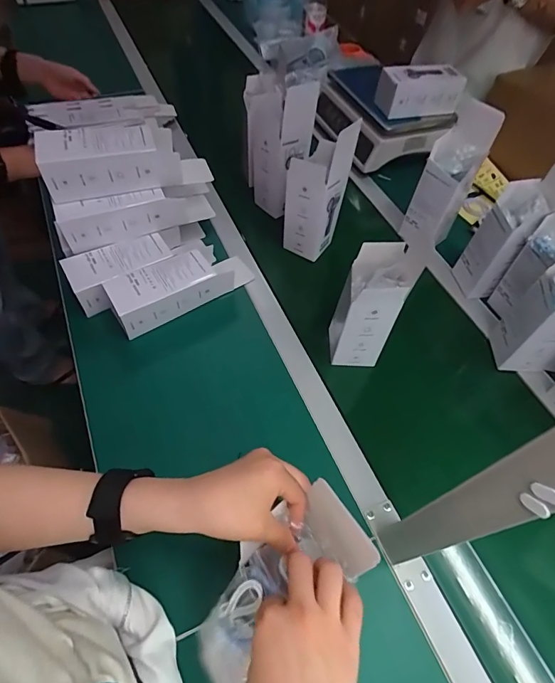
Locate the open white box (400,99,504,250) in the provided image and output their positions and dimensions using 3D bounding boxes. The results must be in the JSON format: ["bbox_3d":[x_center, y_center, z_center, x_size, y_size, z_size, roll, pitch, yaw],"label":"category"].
[{"bbox_3d":[0.296,-0.276,0.715,0.088,0.235,0.062,23,58,12],"label":"open white box"}]

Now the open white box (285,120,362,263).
[{"bbox_3d":[0.066,-0.256,0.699,0.079,0.232,0.075,28,59,15],"label":"open white box"}]

